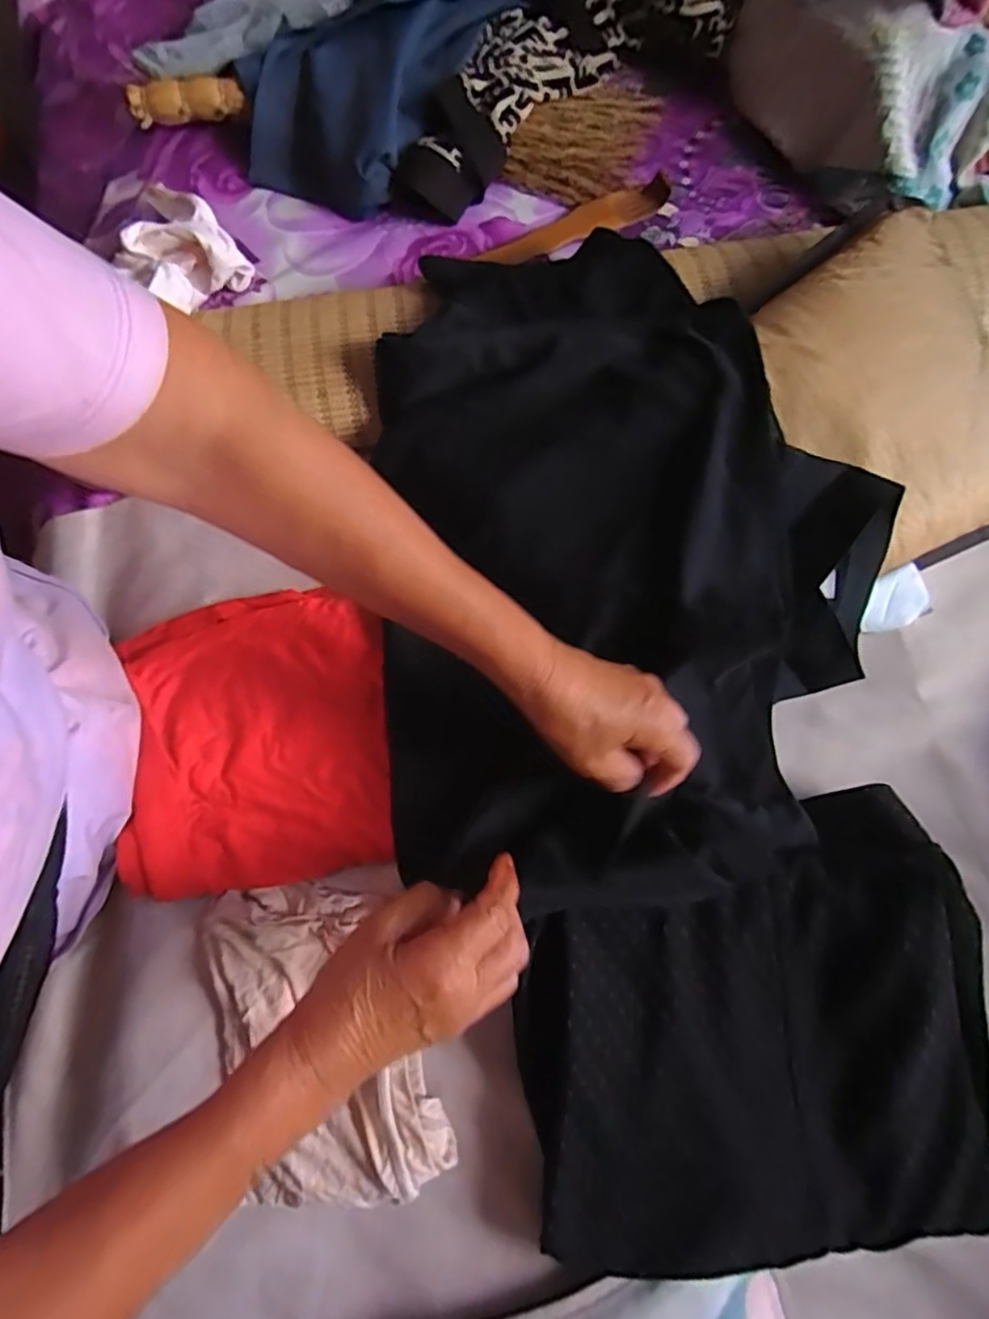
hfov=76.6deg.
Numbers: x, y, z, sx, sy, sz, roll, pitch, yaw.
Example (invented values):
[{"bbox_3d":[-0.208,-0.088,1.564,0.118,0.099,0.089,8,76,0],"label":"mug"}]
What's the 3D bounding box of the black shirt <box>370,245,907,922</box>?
[{"bbox_3d":[0.086,-0.082,0.430,0.334,0.084,0.456,-5,76,0],"label":"black shirt"}]

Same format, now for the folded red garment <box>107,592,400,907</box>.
[{"bbox_3d":[-0.167,0.053,0.441,0.174,0.029,0.201,-7,76,0],"label":"folded red garment"}]

